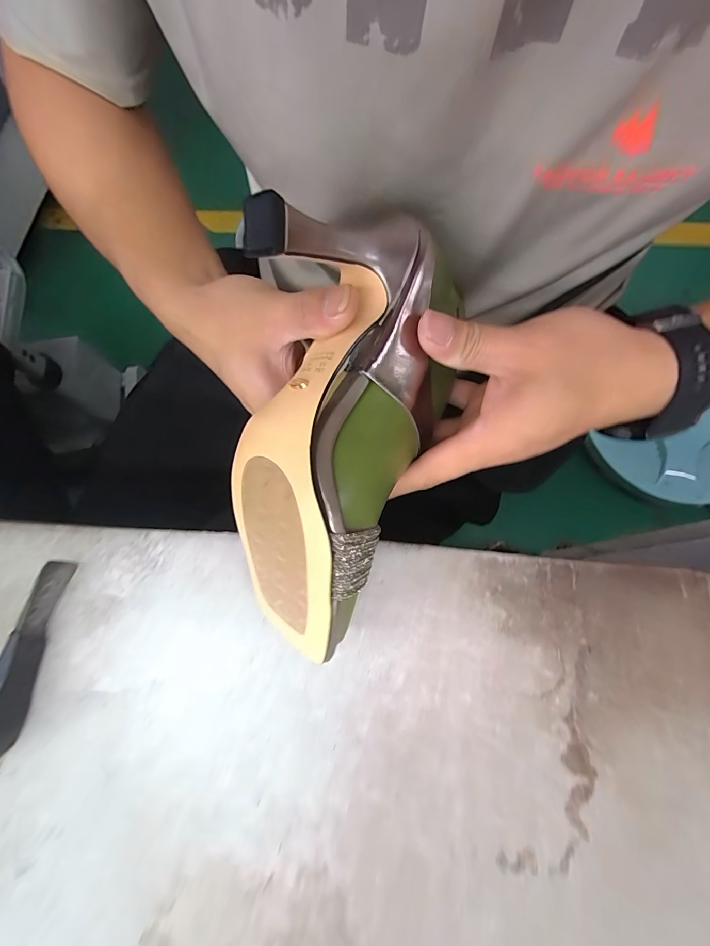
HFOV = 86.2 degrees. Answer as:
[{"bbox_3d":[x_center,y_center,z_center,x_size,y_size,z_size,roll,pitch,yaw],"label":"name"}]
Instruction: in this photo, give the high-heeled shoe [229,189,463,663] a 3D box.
[{"bbox_3d":[-0.019,-0.021,0.179,0.095,0.070,0.213,16,89,7],"label":"high-heeled shoe"}]

